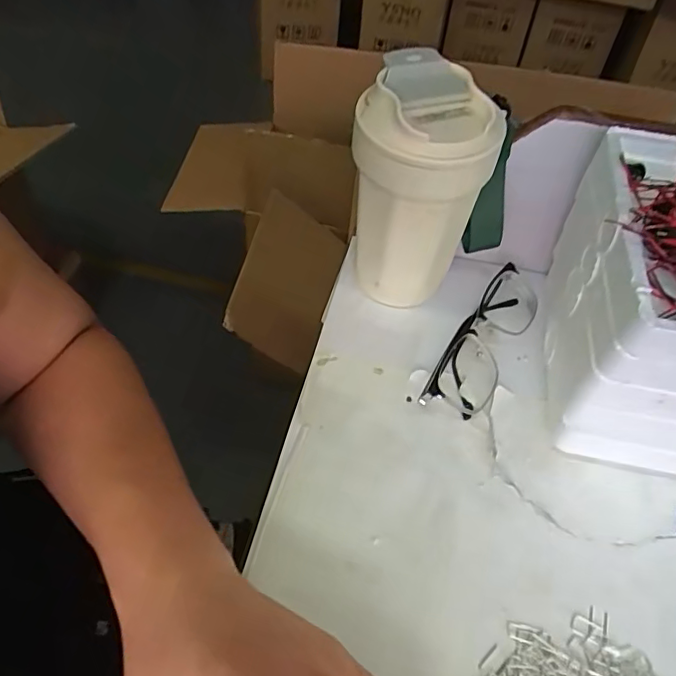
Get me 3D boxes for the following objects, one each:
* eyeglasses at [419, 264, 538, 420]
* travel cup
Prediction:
[{"bbox_3d":[0.103,0.002,0.404,0.040,0.026,0.142,27,52,17],"label":"eyeglasses"},{"bbox_3d":[0.050,-0.089,0.386,0.083,0.159,0.077,3,49,-3],"label":"travel cup"}]

